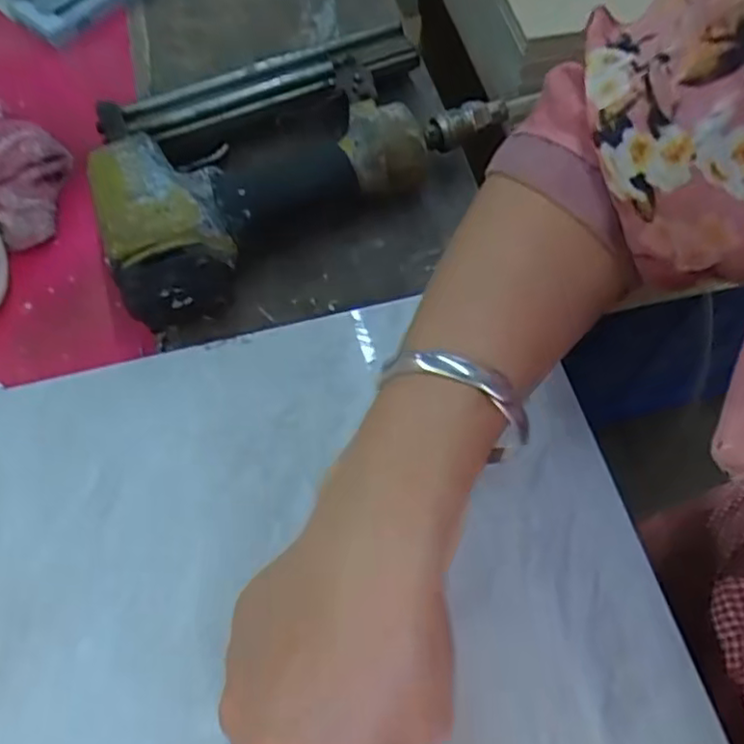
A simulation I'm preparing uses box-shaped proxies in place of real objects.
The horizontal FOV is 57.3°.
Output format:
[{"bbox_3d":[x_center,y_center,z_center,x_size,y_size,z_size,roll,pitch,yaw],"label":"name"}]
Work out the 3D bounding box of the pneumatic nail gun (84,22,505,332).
[{"bbox_3d":[-0.051,-0.141,0.417,0.248,0.052,0.157,-26,65,-13],"label":"pneumatic nail gun"}]

